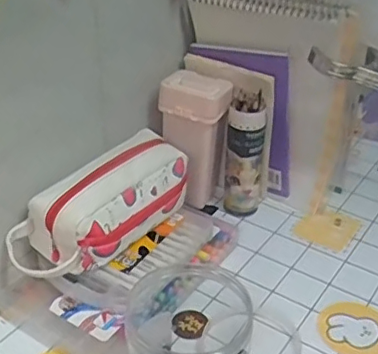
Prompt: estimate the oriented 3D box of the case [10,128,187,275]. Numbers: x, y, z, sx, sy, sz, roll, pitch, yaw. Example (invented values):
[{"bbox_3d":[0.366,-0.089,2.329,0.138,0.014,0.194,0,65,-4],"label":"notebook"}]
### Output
[{"bbox_3d":[-0.095,0.027,0.637,0.105,0.091,0.204,21,38,28],"label":"case"}]

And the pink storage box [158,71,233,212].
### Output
[{"bbox_3d":[0.007,-0.047,0.772,0.086,0.170,0.072,8,34,11],"label":"pink storage box"}]

